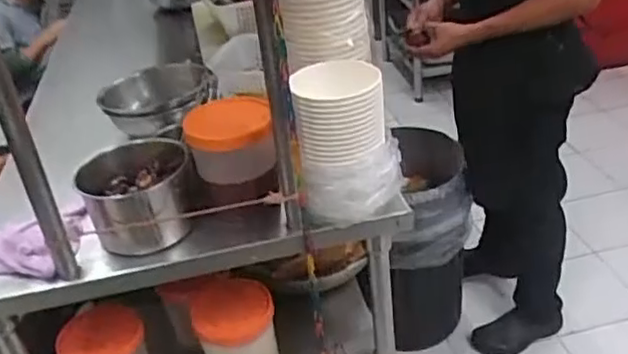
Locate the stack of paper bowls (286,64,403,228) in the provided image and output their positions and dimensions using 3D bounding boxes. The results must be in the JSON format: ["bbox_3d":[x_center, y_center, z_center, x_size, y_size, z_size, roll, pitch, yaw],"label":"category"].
[{"bbox_3d":[0.047,-0.058,0.955,0.142,0.206,0.120,-8,31,-3],"label":"stack of paper bowls"}]

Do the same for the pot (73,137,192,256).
[{"bbox_3d":[-0.267,0.033,1.006,0.156,0.120,0.149,-5,31,3],"label":"pot"}]

